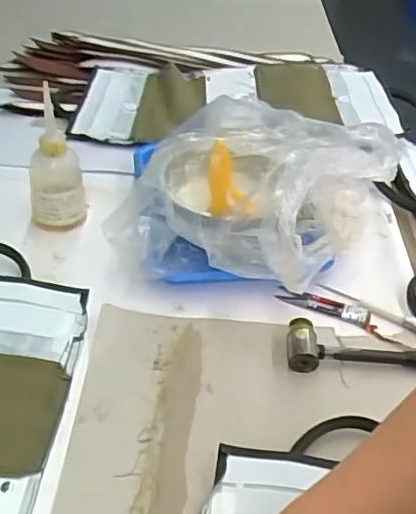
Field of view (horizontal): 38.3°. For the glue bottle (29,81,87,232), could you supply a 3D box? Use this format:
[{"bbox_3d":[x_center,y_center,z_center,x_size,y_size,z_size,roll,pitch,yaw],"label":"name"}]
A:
[{"bbox_3d":[-0.182,-0.108,0.715,0.064,0.162,0.053,-5,41,-10],"label":"glue bottle"}]

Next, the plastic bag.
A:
[{"bbox_3d":[0.067,-0.089,0.702,0.255,0.180,0.292,21,43,20],"label":"plastic bag"}]

